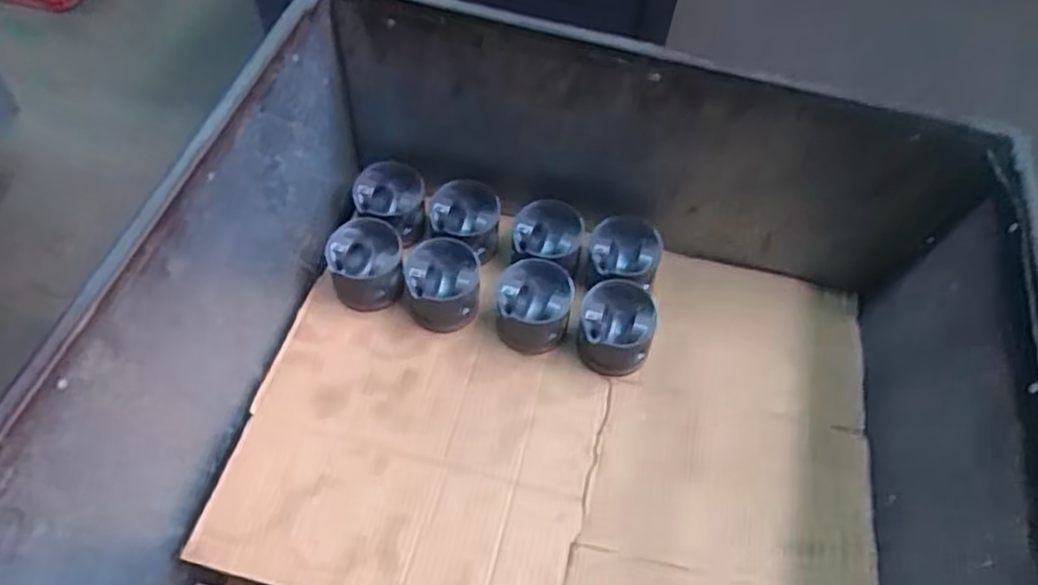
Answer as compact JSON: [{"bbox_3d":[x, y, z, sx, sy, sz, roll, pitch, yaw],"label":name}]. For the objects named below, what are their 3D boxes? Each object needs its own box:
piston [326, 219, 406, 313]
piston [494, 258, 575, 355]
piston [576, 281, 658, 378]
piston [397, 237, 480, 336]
[{"bbox_3d":[-0.189,-0.031,0.869,0.090,0.081,0.084,1,56,-2],"label":"piston"},{"bbox_3d":[0.017,0.018,0.842,0.089,0.078,0.088,1,56,-2],"label":"piston"},{"bbox_3d":[0.113,0.045,0.830,0.086,0.074,0.090,1,56,-2],"label":"piston"},{"bbox_3d":[-0.095,-0.006,0.860,0.095,0.074,0.085,1,56,-2],"label":"piston"}]

